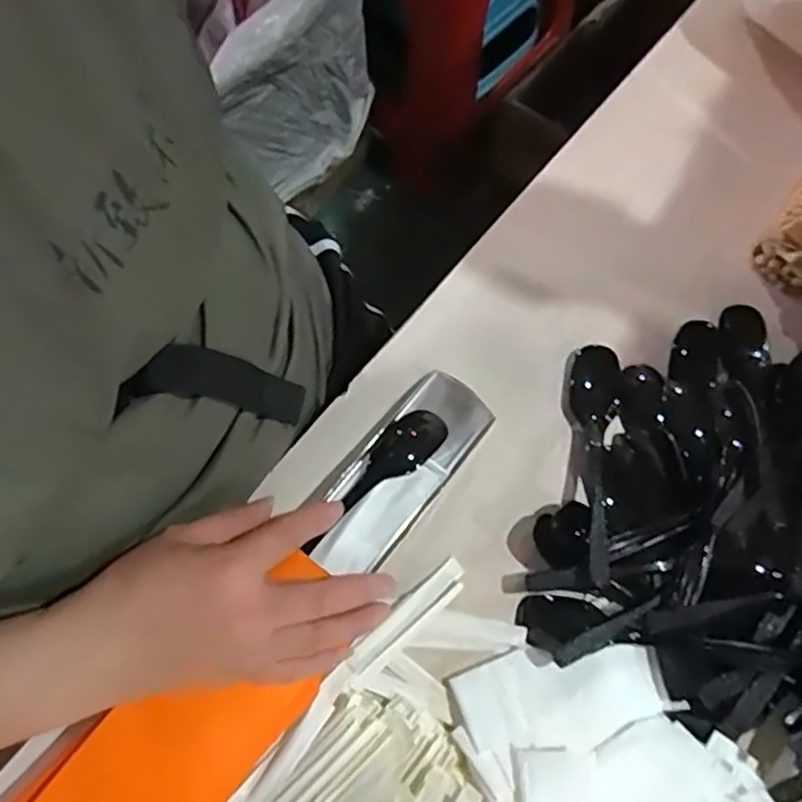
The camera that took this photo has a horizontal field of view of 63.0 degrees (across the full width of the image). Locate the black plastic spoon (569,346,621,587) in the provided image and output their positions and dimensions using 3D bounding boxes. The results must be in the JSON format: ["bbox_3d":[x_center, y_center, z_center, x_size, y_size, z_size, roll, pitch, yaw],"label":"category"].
[{"bbox_3d":[0.120,0.037,0.424,0.034,0.029,0.152,11,79,1],"label":"black plastic spoon"}]

